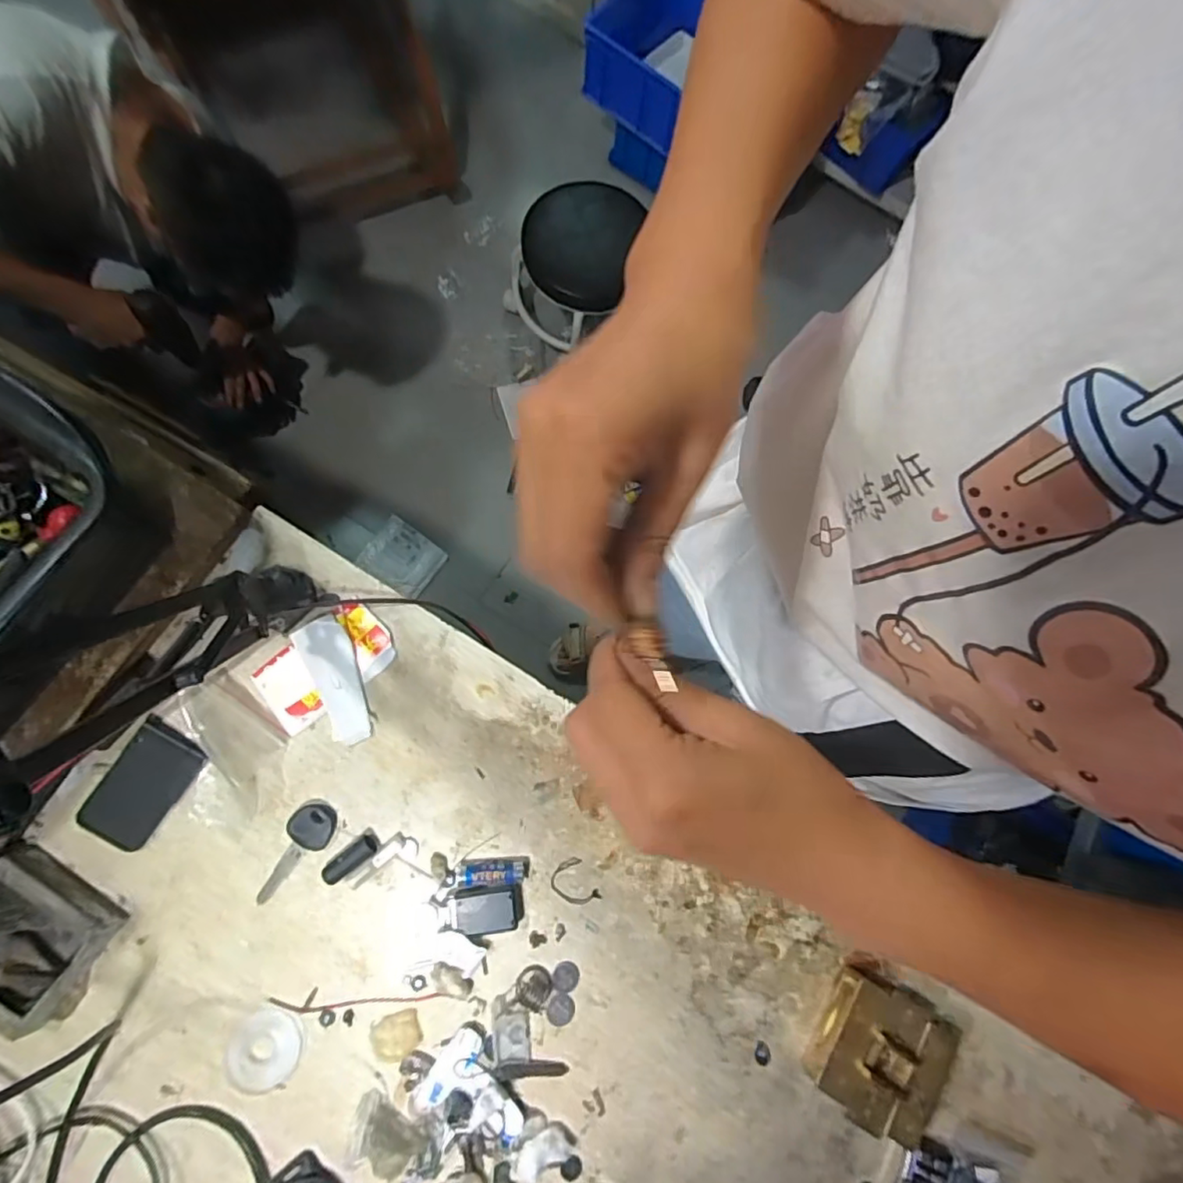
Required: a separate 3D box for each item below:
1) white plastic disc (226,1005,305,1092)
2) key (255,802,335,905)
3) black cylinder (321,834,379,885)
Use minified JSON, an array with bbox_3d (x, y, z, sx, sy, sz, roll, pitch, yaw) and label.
[{"bbox_3d":[-0.225,0.316,0.393,0.046,0.004,0.050,1,77,-5],"label":"white plastic disc"},{"bbox_3d":[-0.218,0.191,0.417,0.031,0.011,0.074,32,76,2],"label":"key"},{"bbox_3d":[-0.176,0.197,0.418,0.041,0.013,0.016,-39,83,-13],"label":"black cylinder"}]

